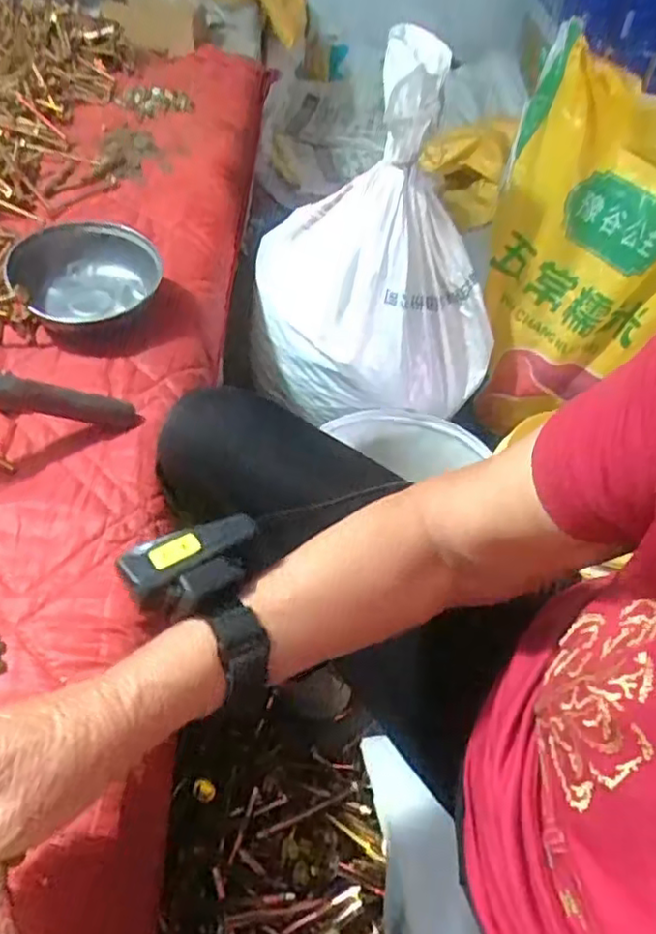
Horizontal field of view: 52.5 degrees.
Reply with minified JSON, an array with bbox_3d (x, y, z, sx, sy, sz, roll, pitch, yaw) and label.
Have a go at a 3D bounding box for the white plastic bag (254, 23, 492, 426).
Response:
[{"bbox_3d":[0.055,-0.259,0.801,0.250,0.355,0.263,-25,54,-28],"label":"white plastic bag"}]

